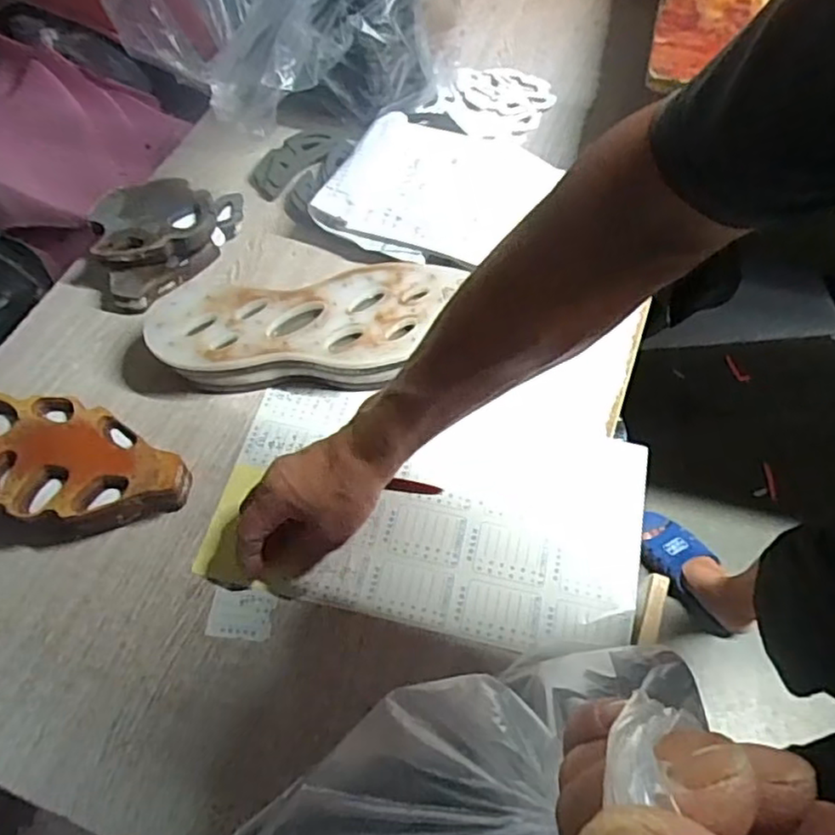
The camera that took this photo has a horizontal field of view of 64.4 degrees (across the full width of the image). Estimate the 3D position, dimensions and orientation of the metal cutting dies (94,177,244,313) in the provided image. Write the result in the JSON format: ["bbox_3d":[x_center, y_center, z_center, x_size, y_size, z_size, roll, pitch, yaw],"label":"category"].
[{"bbox_3d":[-0.269,-0.195,0.693,0.112,0.051,0.182,36,66,19],"label":"metal cutting dies"}]

